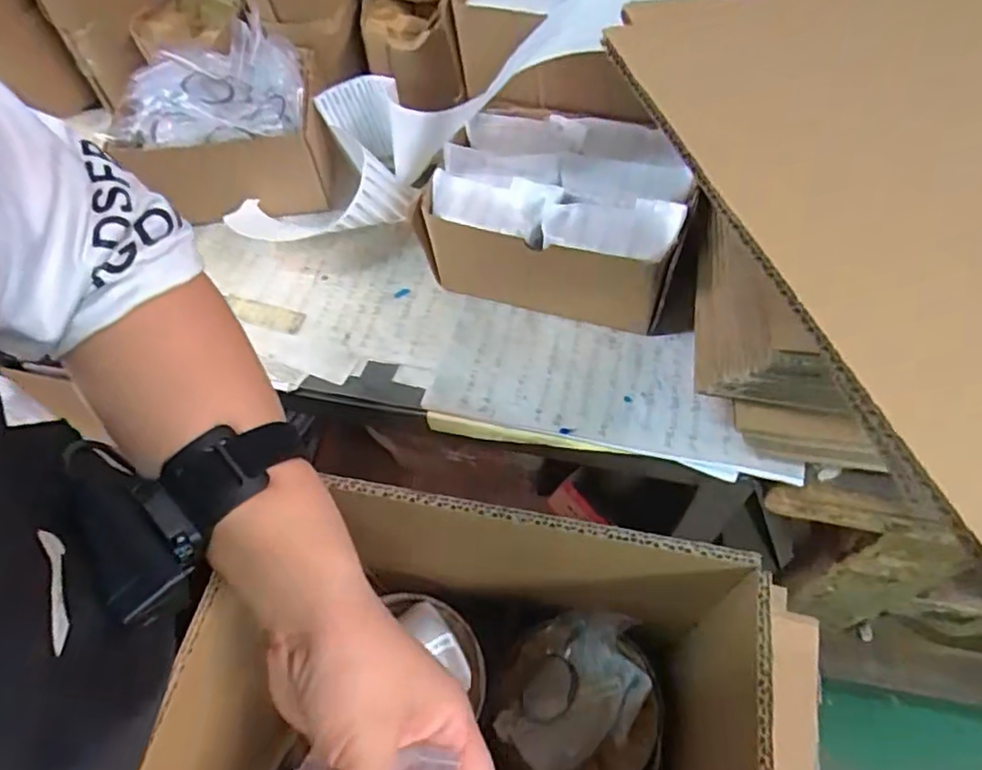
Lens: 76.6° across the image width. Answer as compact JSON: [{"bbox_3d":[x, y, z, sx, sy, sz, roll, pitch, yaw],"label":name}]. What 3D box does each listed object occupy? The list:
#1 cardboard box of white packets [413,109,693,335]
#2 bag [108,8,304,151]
[{"bbox_3d":[0.058,-0.150,0.548,0.212,0.087,0.163,15,62,13],"label":"cardboard box of white packets"},{"bbox_3d":[-0.272,-0.281,0.590,0.179,0.068,0.129,-13,60,-4],"label":"bag"}]

